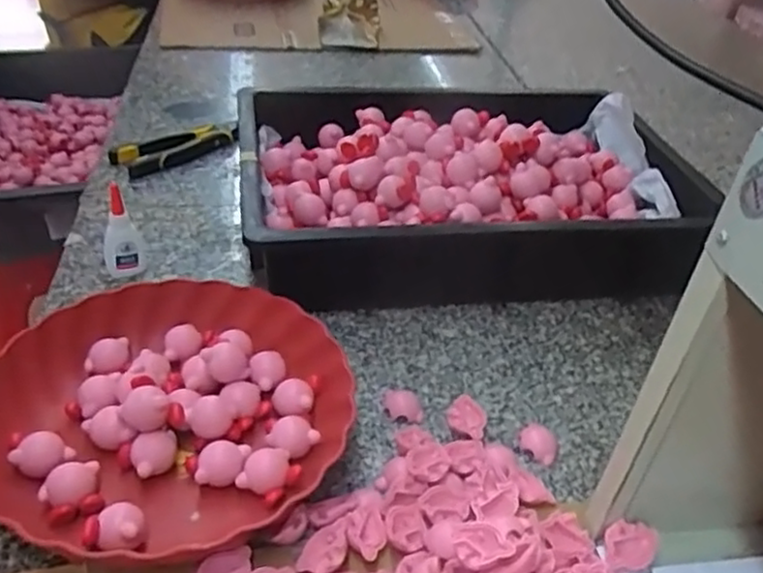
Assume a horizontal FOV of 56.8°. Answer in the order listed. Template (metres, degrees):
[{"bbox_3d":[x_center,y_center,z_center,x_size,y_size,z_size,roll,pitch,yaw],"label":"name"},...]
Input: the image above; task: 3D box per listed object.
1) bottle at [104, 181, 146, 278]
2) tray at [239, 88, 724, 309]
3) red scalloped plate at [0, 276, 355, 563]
[{"bbox_3d":[-0.230,-0.050,0.623,0.034,0.081,0.024,-6,36,-14],"label":"bottle"},{"bbox_3d":[0.073,-0.104,0.741,0.421,0.133,0.331,-4,35,-11],"label":"tray"},{"bbox_3d":[-0.146,0.078,0.483,0.225,0.048,0.225,2,35,-2],"label":"red scalloped plate"}]

